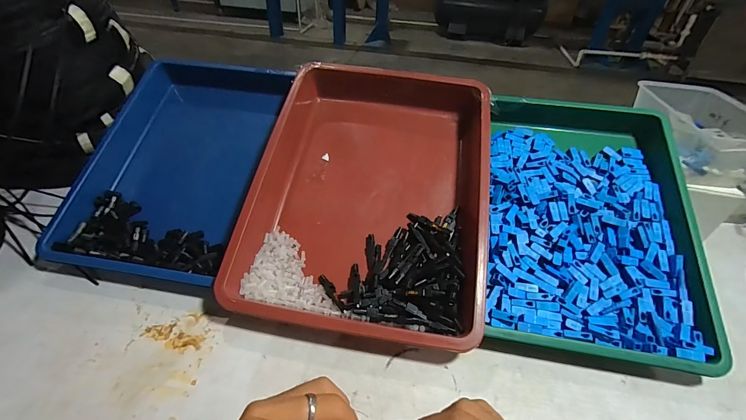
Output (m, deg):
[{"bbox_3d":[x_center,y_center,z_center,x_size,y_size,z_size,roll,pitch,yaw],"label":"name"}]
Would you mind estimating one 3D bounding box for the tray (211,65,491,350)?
[{"bbox_3d":[0.000,-0.033,0.414,0.267,0.072,0.348,8,59,6],"label":"tray"}]

